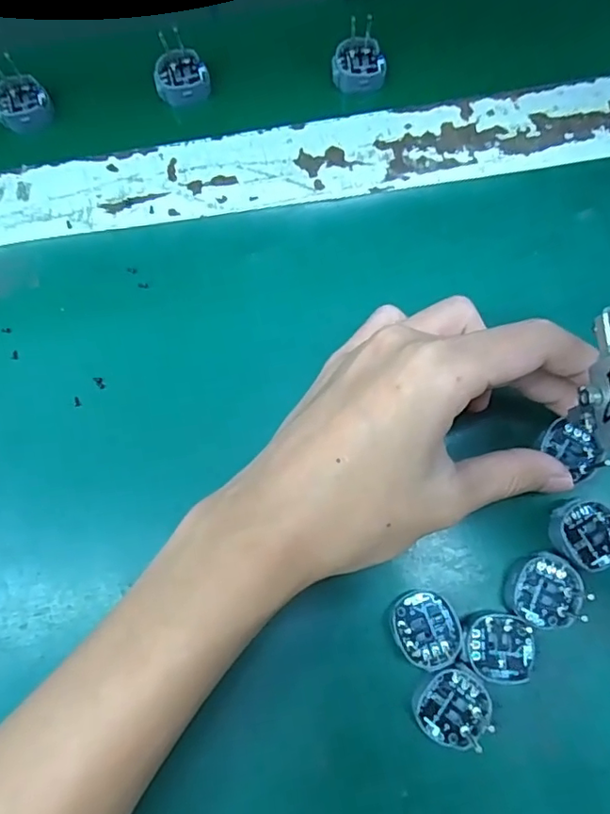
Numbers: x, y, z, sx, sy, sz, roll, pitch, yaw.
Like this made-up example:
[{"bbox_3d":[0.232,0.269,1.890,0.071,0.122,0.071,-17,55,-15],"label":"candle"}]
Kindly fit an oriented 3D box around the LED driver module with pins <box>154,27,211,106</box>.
[{"bbox_3d":[-0.068,-0.183,0.298,0.028,0.017,0.032,-16,75,-3],"label":"LED driver module with pins"}]

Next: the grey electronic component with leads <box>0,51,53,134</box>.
[{"bbox_3d":[-0.154,-0.166,0.295,0.028,0.021,0.031,-31,77,-6],"label":"grey electronic component with leads"}]

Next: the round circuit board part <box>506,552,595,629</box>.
[{"bbox_3d":[0.096,0.074,0.220,0.029,0.008,0.027,0,75,2],"label":"round circuit board part"}]

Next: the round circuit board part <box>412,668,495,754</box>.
[{"bbox_3d":[0.057,0.115,0.210,0.028,0.007,0.026,0,75,2],"label":"round circuit board part"}]

